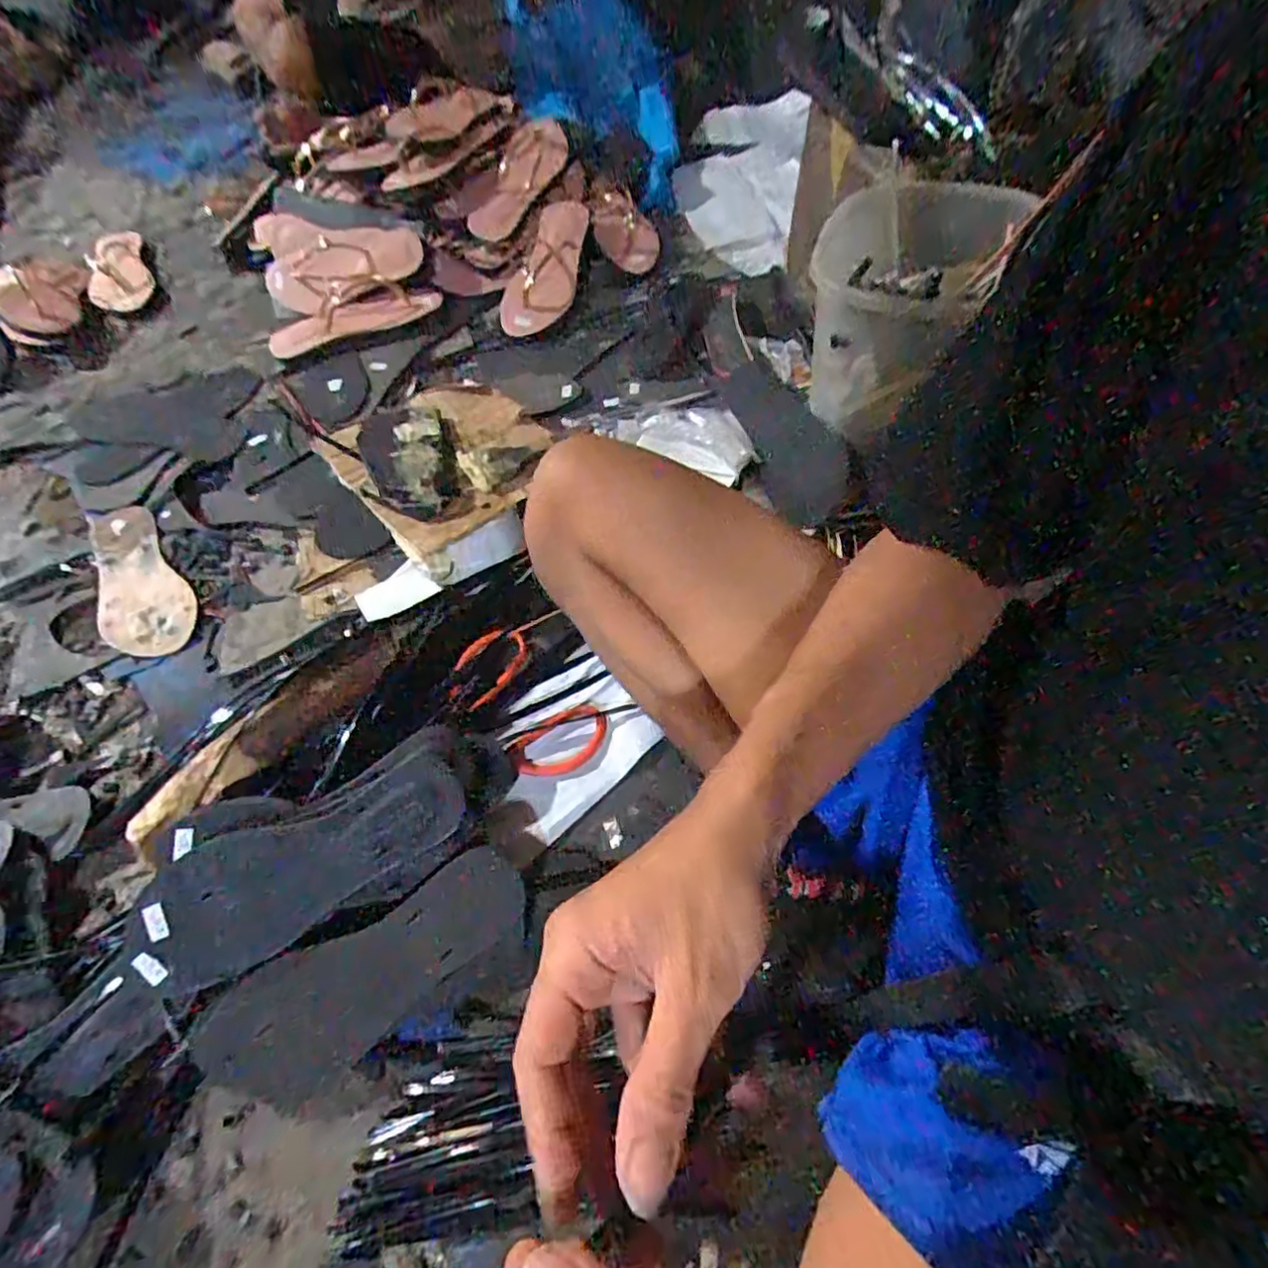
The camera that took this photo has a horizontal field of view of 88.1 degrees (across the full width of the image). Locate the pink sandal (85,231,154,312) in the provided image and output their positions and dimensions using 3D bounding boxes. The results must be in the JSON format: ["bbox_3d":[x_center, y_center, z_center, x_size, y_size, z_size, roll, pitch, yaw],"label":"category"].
[{"bbox_3d":[-0.770,-0.554,0.984,0.079,0.041,0.144,-9,72,-4],"label":"pink sandal"}]

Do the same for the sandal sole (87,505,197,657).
[{"bbox_3d":[-0.552,-0.059,0.723,0.089,0.008,0.231,-34,65,-17],"label":"sandal sole"}]

